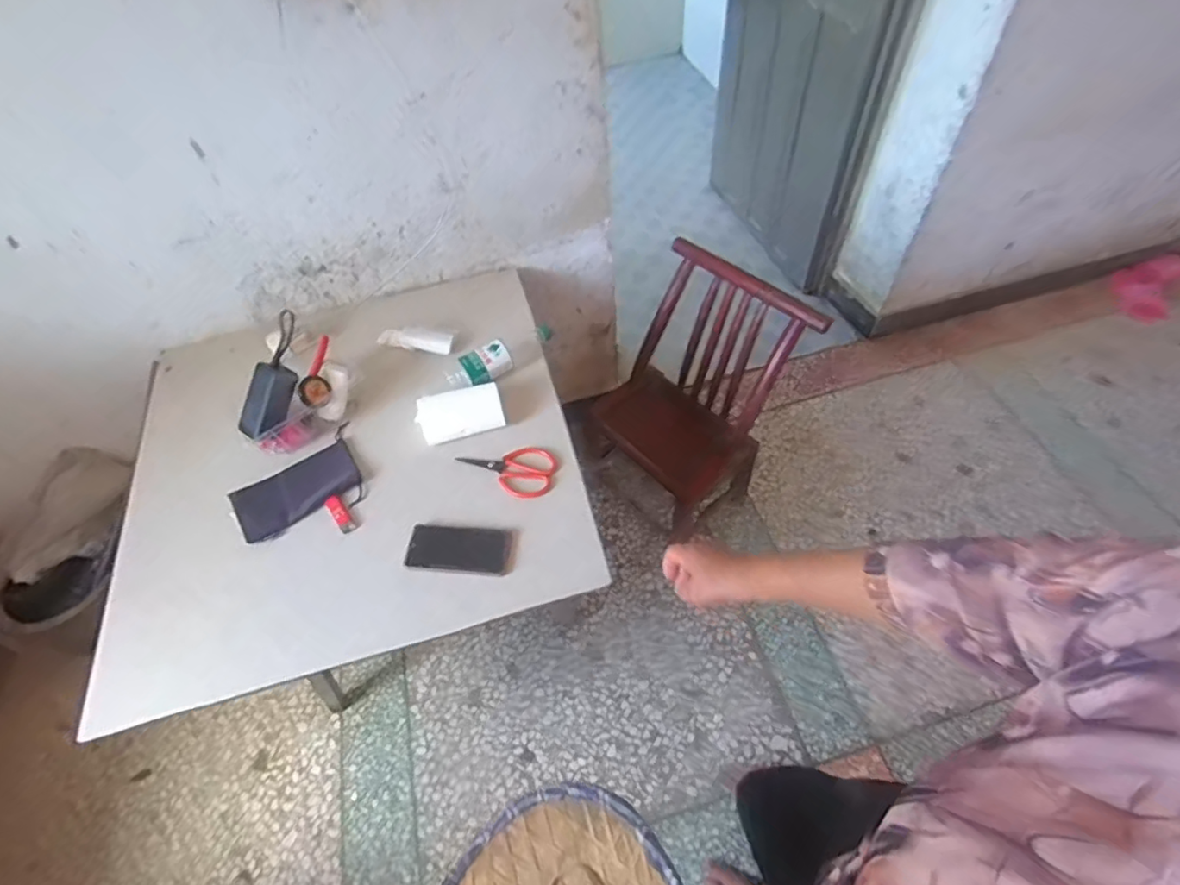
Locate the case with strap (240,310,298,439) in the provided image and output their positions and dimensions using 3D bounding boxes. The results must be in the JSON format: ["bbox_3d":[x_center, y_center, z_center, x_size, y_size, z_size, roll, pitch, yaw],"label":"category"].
[{"bbox_3d":[-0.544,-0.115,0.995,0.054,0.045,0.219,20,93,14],"label":"case with strap"}]

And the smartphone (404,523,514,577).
[{"bbox_3d":[-0.209,0.171,0.922,0.164,0.010,0.072,4,60,4],"label":"smartphone"}]

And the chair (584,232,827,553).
[{"bbox_3d":[0.267,-0.118,1.403,0.366,0.584,0.460,29,64,17],"label":"chair"}]

